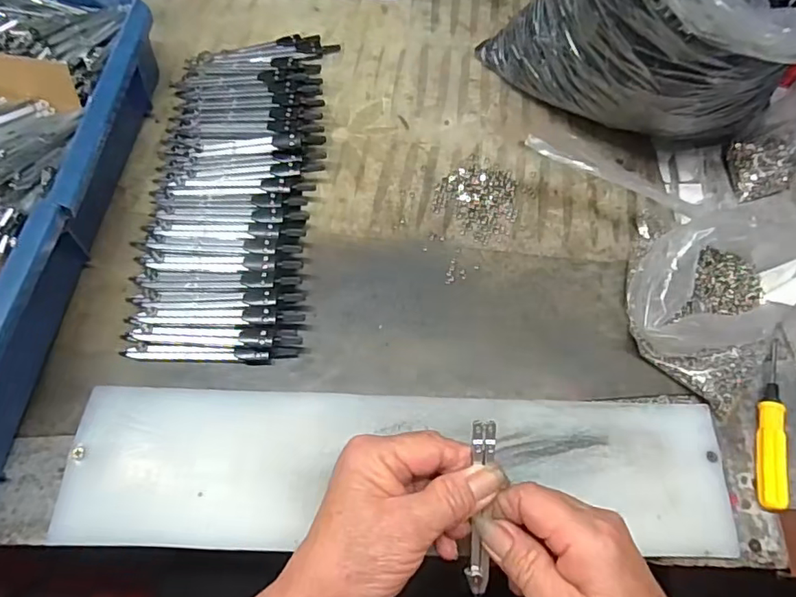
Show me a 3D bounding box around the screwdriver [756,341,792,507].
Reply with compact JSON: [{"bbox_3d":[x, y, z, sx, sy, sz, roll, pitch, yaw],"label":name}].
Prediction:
[{"bbox_3d":[0.253,0.082,0.362,0.016,0.016,0.119,20,65,6],"label":"screwdriver"}]

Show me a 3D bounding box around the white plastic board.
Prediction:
[{"bbox_3d":[0.005,0.105,0.335,0.399,0.010,0.095,2,65,-2],"label":"white plastic board"}]

